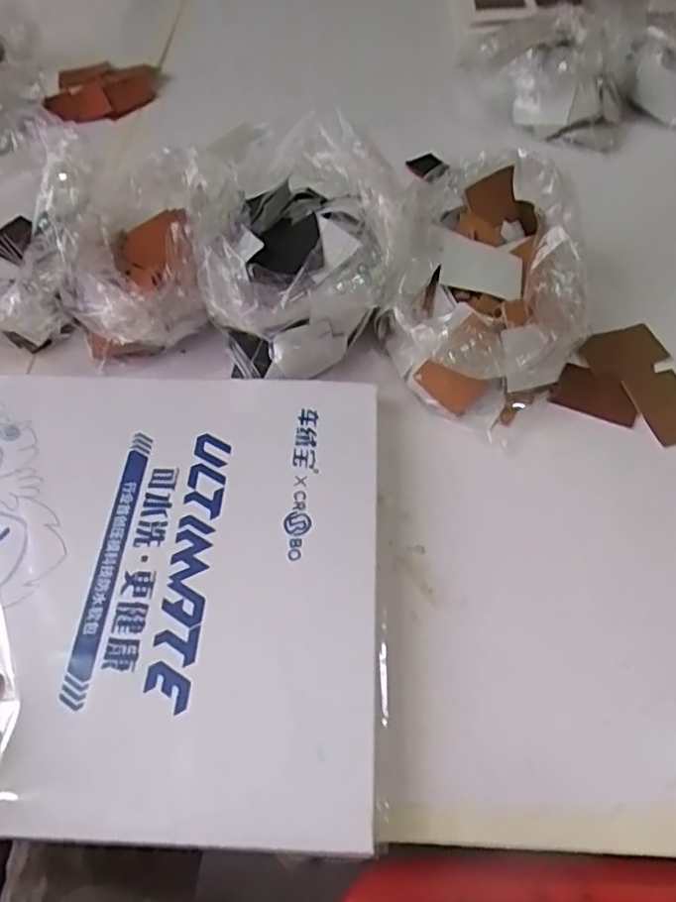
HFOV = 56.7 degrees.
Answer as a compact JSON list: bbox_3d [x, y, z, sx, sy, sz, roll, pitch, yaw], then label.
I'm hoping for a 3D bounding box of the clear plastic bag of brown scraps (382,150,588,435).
[{"bbox_3d":[0.121,-0.137,0.503,0.151,0.081,0.209,11,56,9],"label":"clear plastic bag of brown scraps"}]

